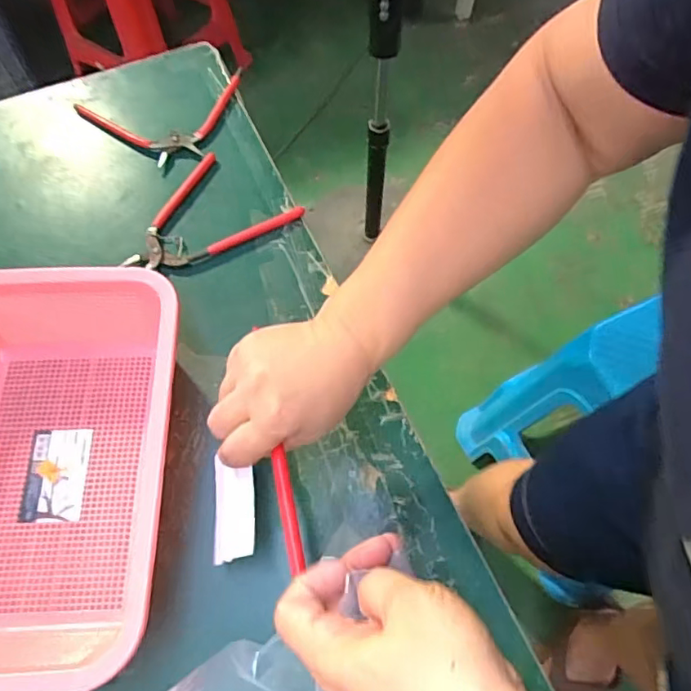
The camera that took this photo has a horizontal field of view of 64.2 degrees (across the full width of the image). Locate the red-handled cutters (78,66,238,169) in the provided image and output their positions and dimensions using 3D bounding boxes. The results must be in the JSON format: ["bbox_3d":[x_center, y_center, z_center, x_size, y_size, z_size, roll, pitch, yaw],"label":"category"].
[{"bbox_3d":[-0.177,-0.226,0.556,0.167,0.011,0.094,-18,67,-9],"label":"red-handled cutters"}]

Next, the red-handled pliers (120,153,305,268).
[{"bbox_3d":[-0.128,-0.106,0.501,0.113,0.010,0.139,36,70,14],"label":"red-handled pliers"}]

